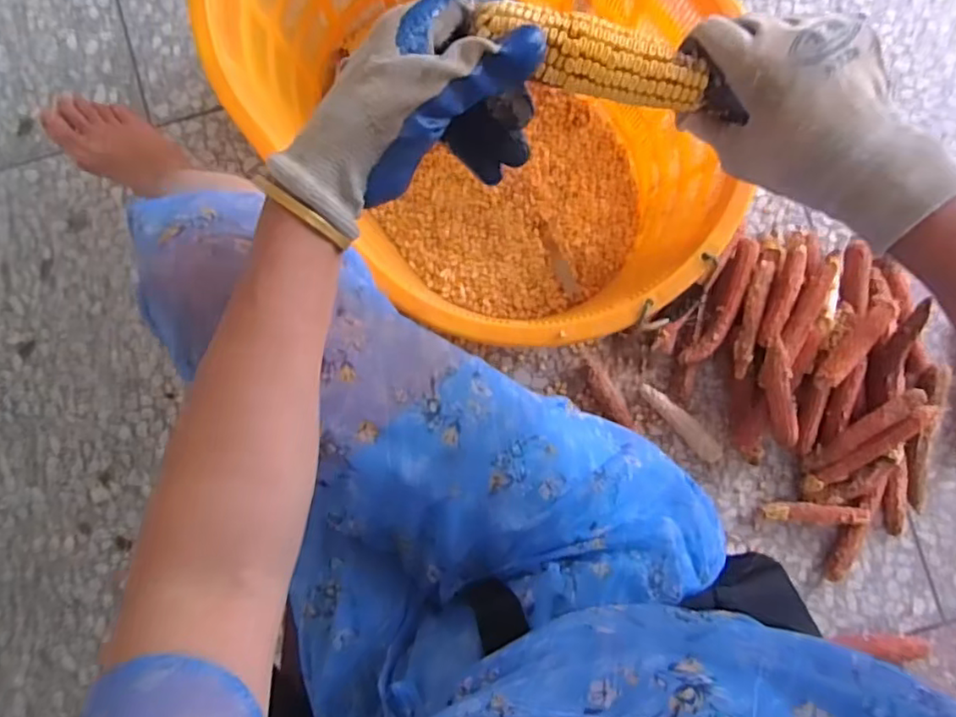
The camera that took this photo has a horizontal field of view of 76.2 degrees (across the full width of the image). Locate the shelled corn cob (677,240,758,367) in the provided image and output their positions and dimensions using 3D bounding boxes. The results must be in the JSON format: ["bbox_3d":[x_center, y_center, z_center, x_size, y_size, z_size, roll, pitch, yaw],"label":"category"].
[{"bbox_3d":[0.356,-0.078,0.891,0.039,0.042,0.201,28,88,4],"label":"shelled corn cob"}]

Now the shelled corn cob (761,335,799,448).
[{"bbox_3d":[0.409,0.052,0.825,0.035,0.037,0.148,-14,102,-1],"label":"shelled corn cob"}]

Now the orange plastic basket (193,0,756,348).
[{"bbox_3d":[0.005,-0.318,0.757,0.456,0.295,0.636,-42,86,-1],"label":"orange plastic basket"}]

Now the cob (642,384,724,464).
[{"bbox_3d":[0.300,0.098,0.900,0.152,0.031,0.031,42,87,2],"label":"cob"}]

